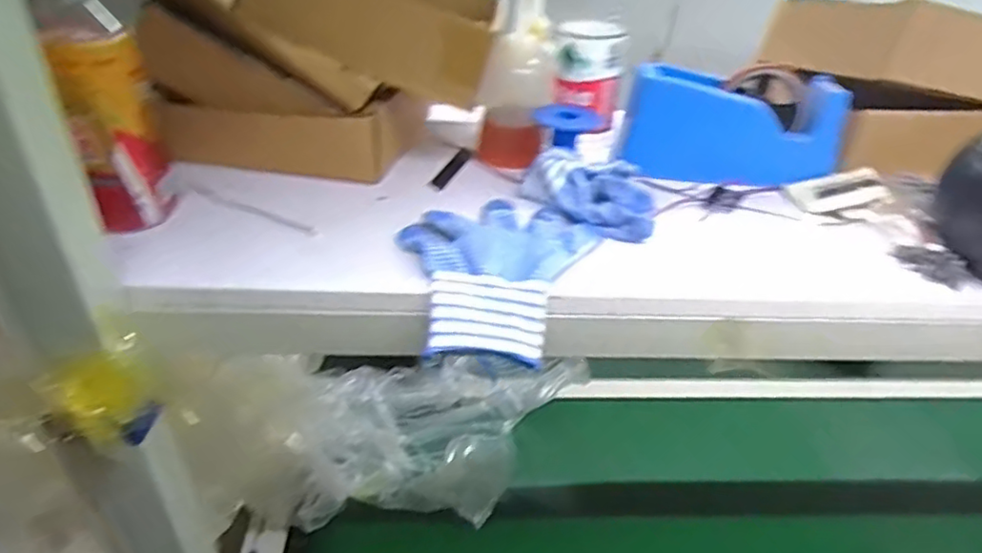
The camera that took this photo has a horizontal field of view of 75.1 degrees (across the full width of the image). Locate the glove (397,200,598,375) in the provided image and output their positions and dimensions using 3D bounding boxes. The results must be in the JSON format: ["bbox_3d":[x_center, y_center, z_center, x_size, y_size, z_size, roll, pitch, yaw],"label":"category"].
[{"bbox_3d":[-0.007,-0.005,0.475,0.137,0.040,0.166,16,37,18],"label":"glove"}]

